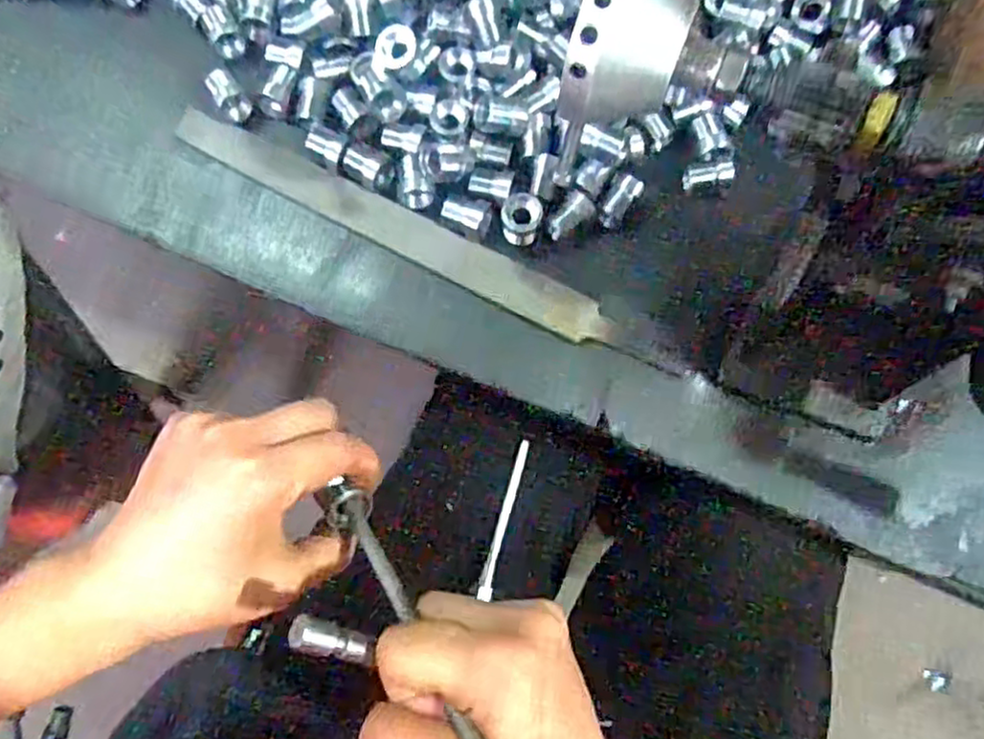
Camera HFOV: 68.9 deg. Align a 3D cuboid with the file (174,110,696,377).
[{"bbox_3d":[-0.039,-0.069,0.375,0.290,0.010,0.023,27,78,7],"label":"file"}]

